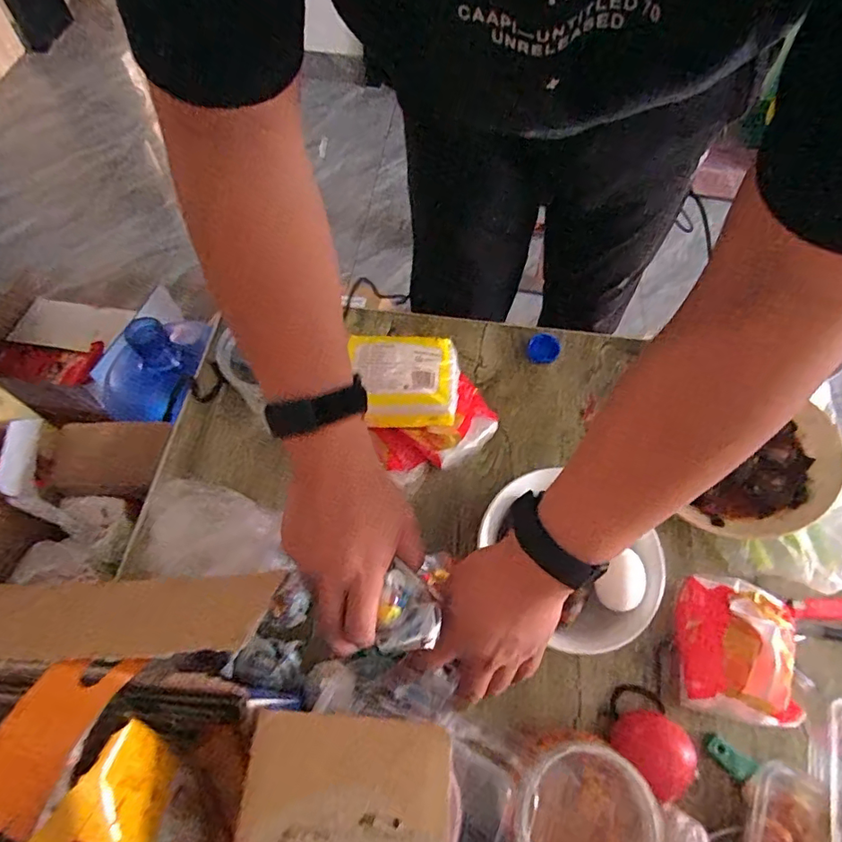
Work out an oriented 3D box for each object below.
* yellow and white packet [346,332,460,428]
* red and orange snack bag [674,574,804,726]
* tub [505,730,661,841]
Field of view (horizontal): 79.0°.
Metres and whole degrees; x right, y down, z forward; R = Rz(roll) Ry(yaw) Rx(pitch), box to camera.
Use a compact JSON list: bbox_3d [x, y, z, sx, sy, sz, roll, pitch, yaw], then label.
[{"bbox_3d":[-0.014,-0.048,0.559,0.112,0.037,0.102,-1,61,-2],"label":"yellow and white packet"},{"bbox_3d":[0.295,0.209,0.469,0.104,0.068,0.120,20,63,9],"label":"red and orange snack bag"},{"bbox_3d":[0.127,0.306,0.395,0.100,0.095,0.104,1,61,-1],"label":"tub"}]

